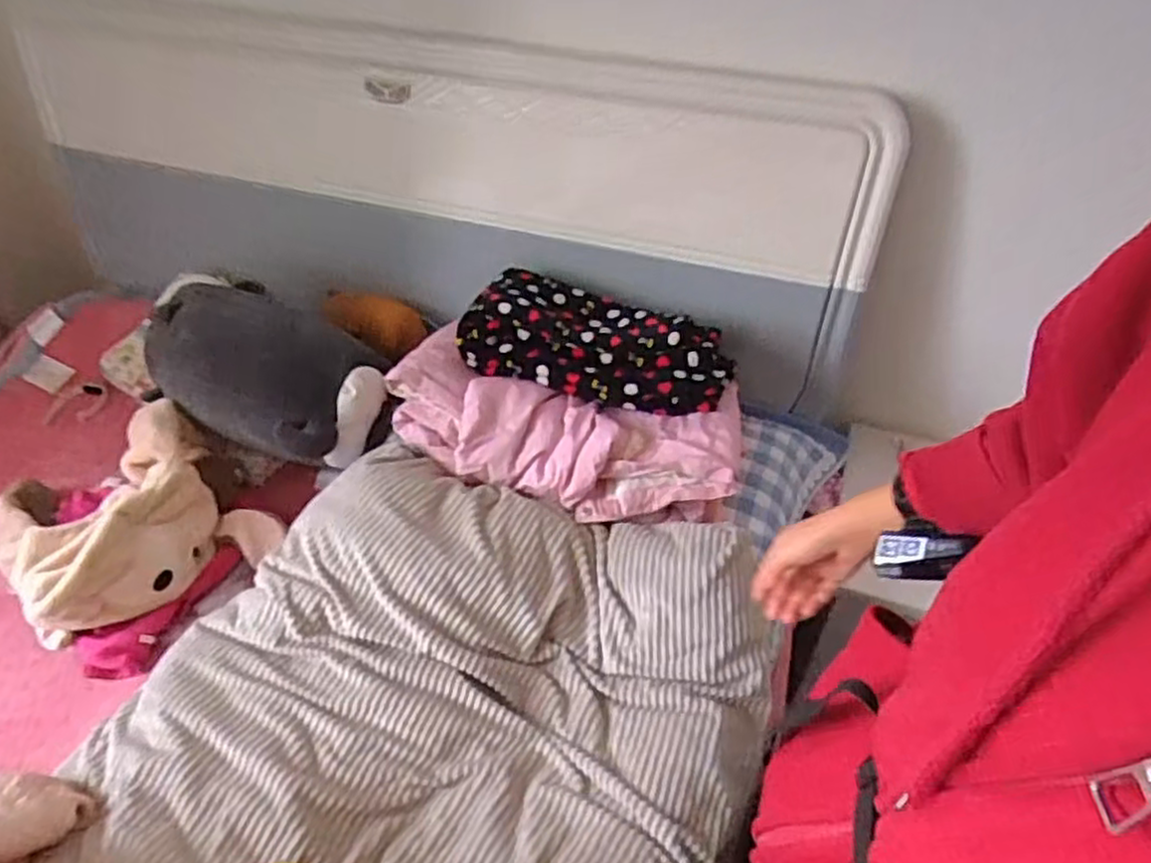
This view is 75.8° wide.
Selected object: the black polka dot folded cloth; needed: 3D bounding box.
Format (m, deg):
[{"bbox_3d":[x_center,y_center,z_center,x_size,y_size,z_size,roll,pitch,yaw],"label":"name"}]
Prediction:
[{"bbox_3d":[0.034,-0.133,1.102,0.382,0.111,0.159,13,44,12],"label":"black polka dot folded cloth"}]

